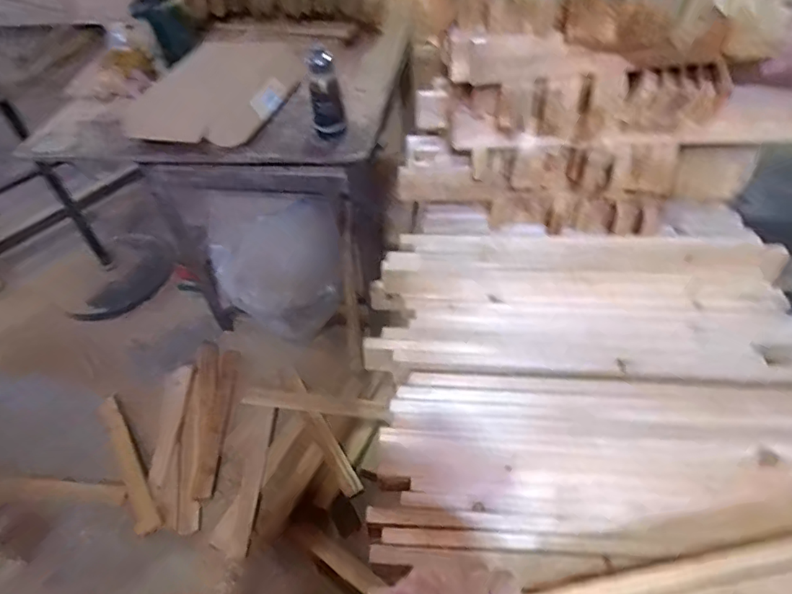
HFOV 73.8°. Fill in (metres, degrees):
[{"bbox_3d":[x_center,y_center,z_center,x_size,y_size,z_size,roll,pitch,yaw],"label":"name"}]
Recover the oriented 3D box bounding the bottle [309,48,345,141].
[{"bbox_3d":[-0.151,-0.432,1.150,0.071,0.191,0.060,-9,46,-5],"label":"bottle"}]

